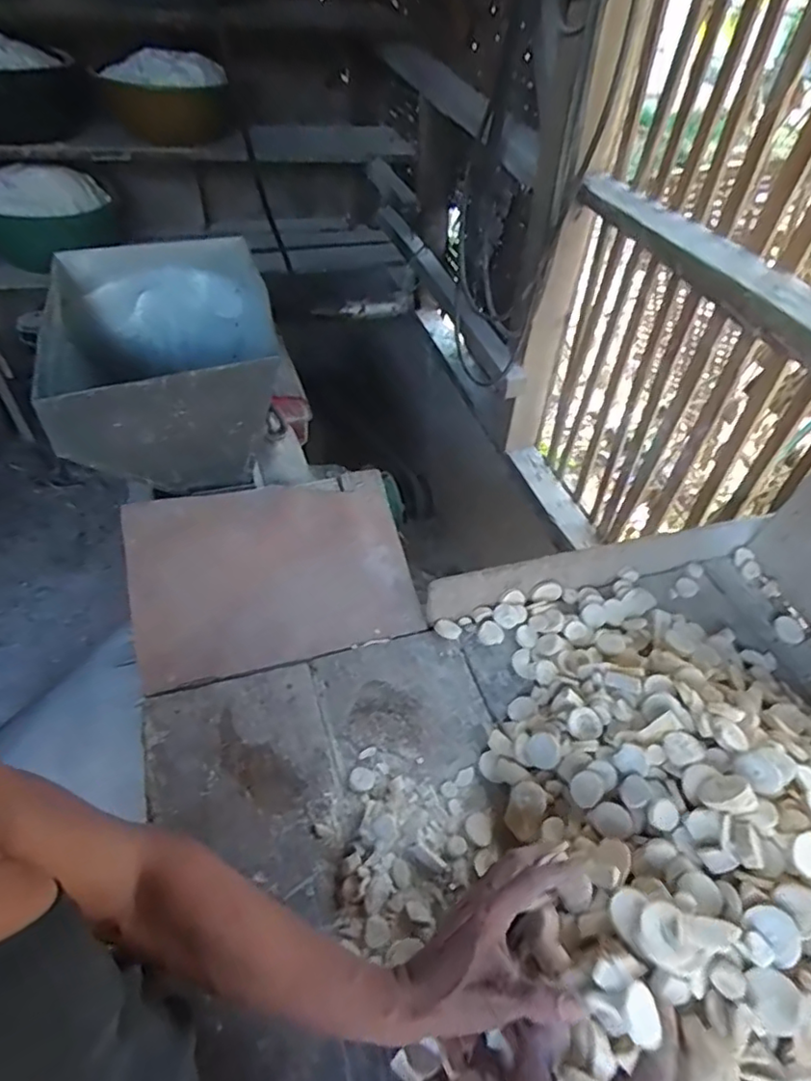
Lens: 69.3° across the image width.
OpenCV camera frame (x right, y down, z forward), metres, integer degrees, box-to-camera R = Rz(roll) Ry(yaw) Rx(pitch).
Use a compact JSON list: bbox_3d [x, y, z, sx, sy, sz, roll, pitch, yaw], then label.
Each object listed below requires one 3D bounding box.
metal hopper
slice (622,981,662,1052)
[{"bbox_3d":[-0.269,-0.175,0.691,0.220,0.216,0.287,-9,51,-12],"label":"metal hopper"},{"bbox_3d":[0.147,0.296,0.366,0.023,0.006,0.031,1,49,-3],"label":"slice"}]

